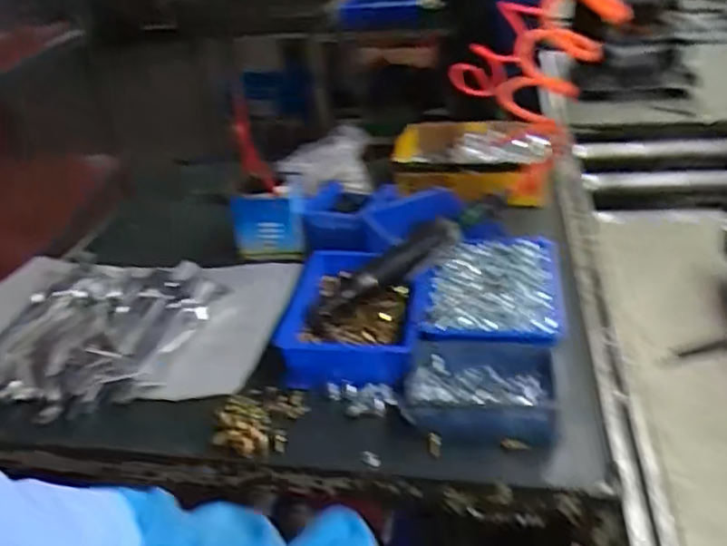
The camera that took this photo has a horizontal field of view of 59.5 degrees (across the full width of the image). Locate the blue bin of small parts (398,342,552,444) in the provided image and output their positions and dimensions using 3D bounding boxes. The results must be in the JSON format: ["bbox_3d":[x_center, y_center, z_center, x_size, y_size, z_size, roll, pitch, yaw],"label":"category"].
[{"bbox_3d":[0.114,0.121,0.632,0.142,0.051,0.099,0,32,10],"label":"blue bin of small parts"}]

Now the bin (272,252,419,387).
[{"bbox_3d":[-0.015,0.049,0.751,0.149,0.070,0.208,-4,32,4],"label":"bin"}]

